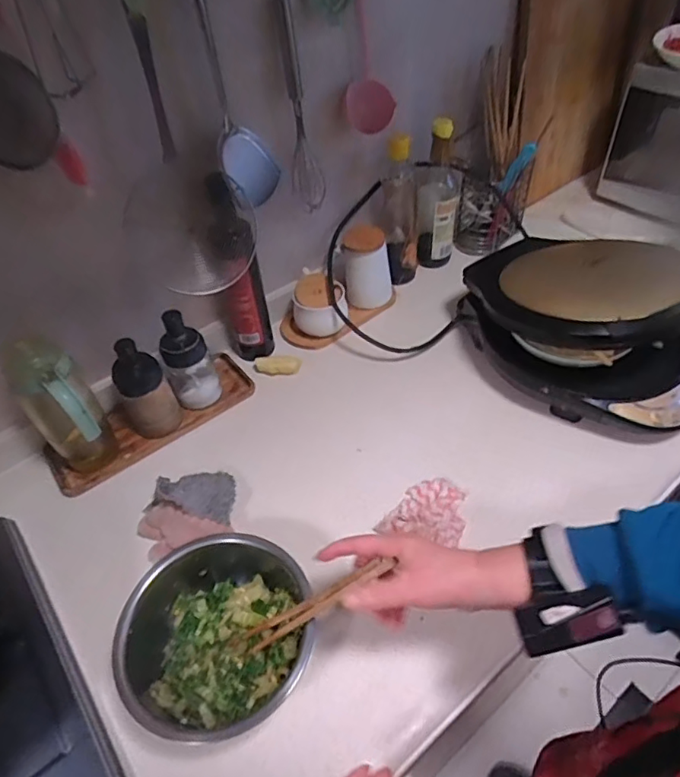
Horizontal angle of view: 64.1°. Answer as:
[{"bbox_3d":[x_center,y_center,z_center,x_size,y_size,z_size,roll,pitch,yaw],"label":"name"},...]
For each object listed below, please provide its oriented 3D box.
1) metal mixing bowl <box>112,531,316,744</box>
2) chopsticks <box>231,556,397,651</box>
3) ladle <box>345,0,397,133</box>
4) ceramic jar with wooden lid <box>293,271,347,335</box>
[{"bbox_3d":[-0.125,0.240,0.536,0.164,0.083,0.178,-3,47,4],"label":"metal mixing bowl"},{"bbox_3d":[-0.028,0.199,0.494,0.190,0.018,0.020,-40,40,27],"label":"chopsticks"},{"bbox_3d":[0.033,-0.452,0.677,0.066,0.250,0.051,-4,47,3],"label":"ladle"},{"bbox_3d":[-0.029,-0.126,0.854,0.078,0.090,0.062,2,48,8],"label":"ceramic jar with wooden lid"}]

